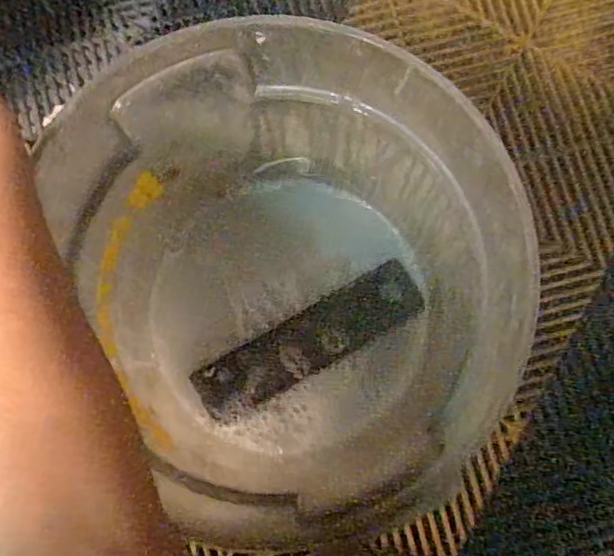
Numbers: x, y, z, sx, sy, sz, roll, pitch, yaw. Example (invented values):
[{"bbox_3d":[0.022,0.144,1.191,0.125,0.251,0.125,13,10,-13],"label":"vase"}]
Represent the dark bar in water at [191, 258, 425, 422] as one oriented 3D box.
[{"bbox_3d":[0.001,0.059,0.556,0.224,0.025,0.058,-30,82,-4],"label":"dark bar in water"}]

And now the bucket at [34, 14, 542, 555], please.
[{"bbox_3d":[-0.016,0.009,0.459,0.284,0.252,0.311,0,81,1],"label":"bucket"}]

